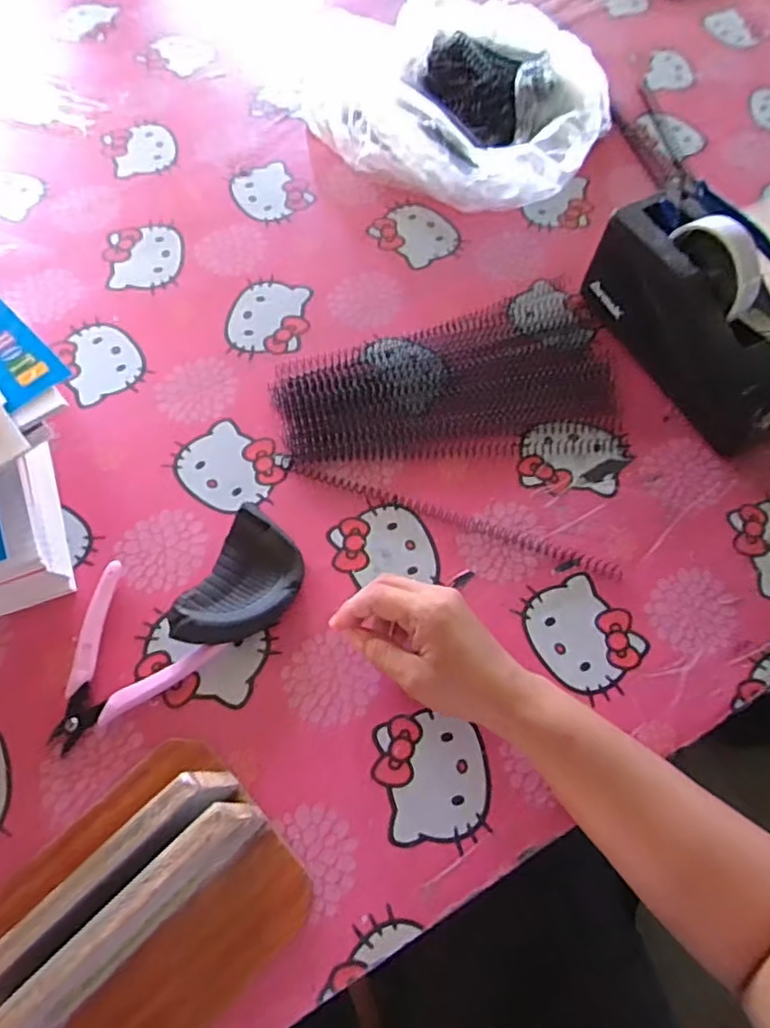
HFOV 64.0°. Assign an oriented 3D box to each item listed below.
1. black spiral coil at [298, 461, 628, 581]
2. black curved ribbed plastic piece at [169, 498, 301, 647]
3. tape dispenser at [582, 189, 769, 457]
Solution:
[{"bbox_3d":[0.051,0.002,0.475,0.260,0.007,0.011,19,66,7],"label":"black spiral coil"},{"bbox_3d":[-0.098,0.052,0.433,0.064,0.029,0.099,29,68,11],"label":"black curved ribbed plastic piece"},{"bbox_3d":[0.255,-0.157,0.494,0.068,0.117,0.204,-28,69,-13],"label":"tape dispenser"}]

